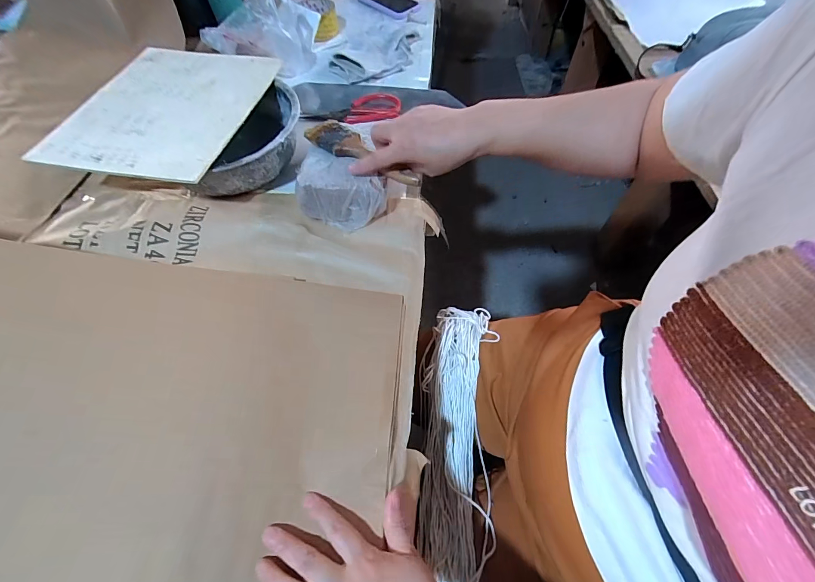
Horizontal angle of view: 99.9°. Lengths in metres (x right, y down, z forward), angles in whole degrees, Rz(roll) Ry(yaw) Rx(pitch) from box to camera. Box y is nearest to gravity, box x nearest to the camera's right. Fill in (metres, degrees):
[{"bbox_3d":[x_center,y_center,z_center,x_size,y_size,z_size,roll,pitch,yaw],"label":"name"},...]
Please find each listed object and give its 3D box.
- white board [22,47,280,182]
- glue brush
[{"bbox_3d":[-0.339,-0.264,0.481,0.247,0.012,0.281,10,62,6],"label":"white board"},{"bbox_3d":[-0.054,-0.178,0.442,0.173,0.016,0.045,33,64,17],"label":"glue brush"}]

